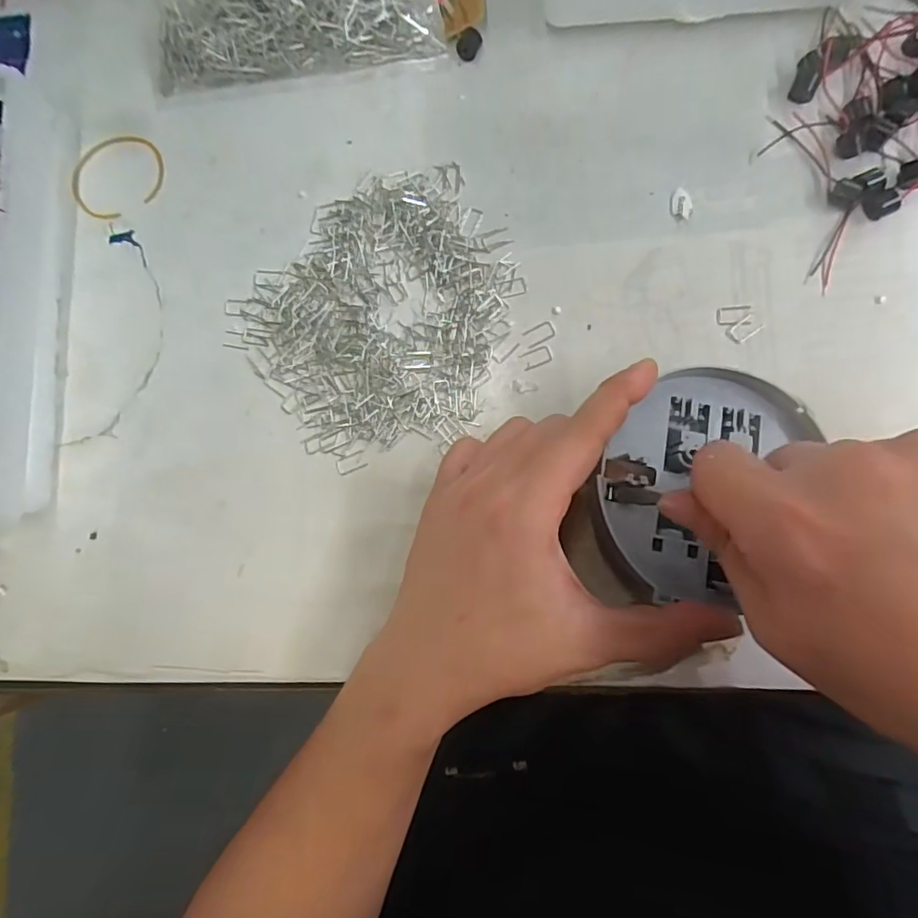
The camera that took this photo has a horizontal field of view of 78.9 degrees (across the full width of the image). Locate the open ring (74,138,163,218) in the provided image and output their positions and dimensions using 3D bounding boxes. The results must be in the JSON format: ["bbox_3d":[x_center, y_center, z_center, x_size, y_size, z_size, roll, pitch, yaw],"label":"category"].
[{"bbox_3d":[-0.198,-0.162,0.321,0.054,0.004,0.049,-5,83,7],"label":"open ring"}]

